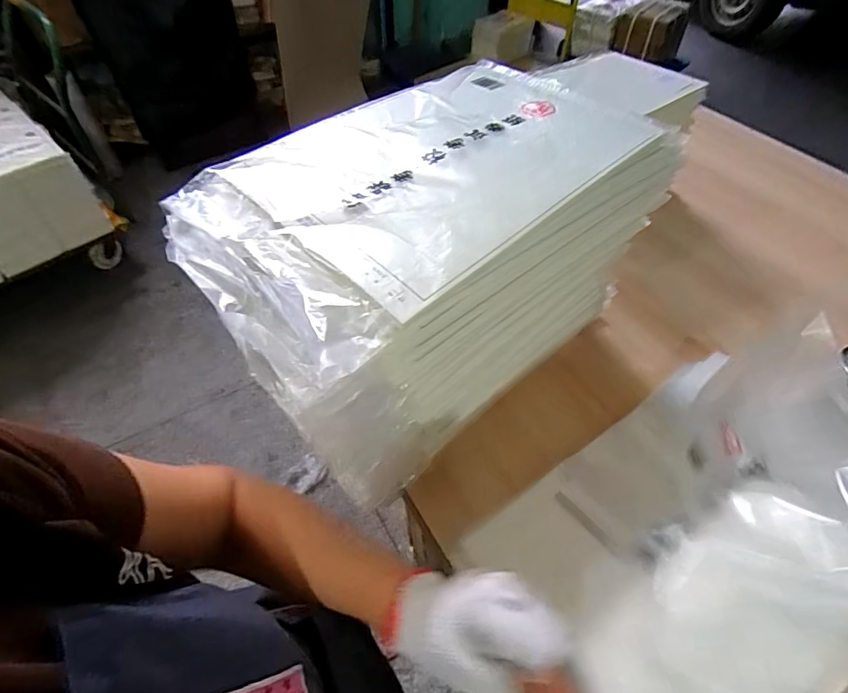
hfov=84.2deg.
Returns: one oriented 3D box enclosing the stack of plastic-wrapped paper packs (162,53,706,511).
[{"bbox_3d":[0.008,-0.085,0.561,0.457,0.294,0.270,-33,58,-23],"label":"stack of plastic-wrapped paper packs"}]

